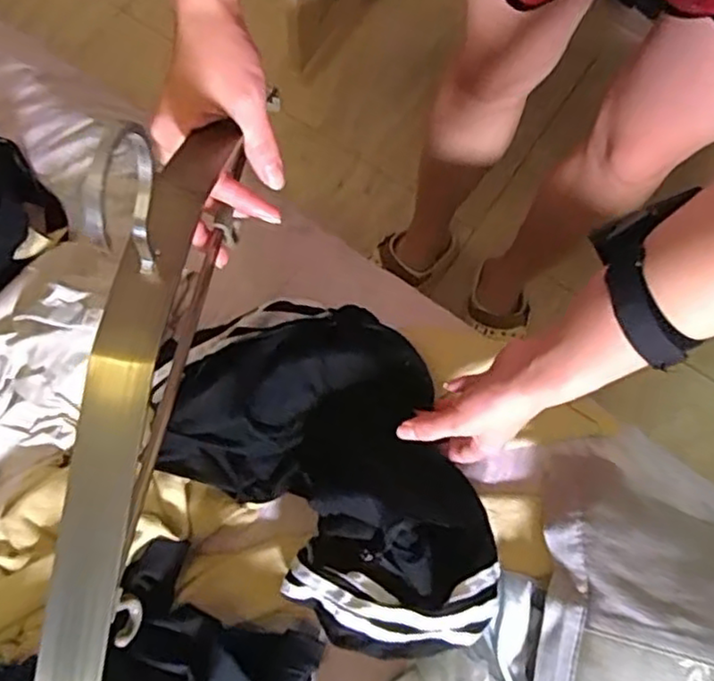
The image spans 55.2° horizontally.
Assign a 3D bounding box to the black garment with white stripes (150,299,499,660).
[{"bbox_3d":[-0.008,0.091,0.544,0.300,0.080,0.203,41,76,10],"label":"black garment with white stripes"}]

